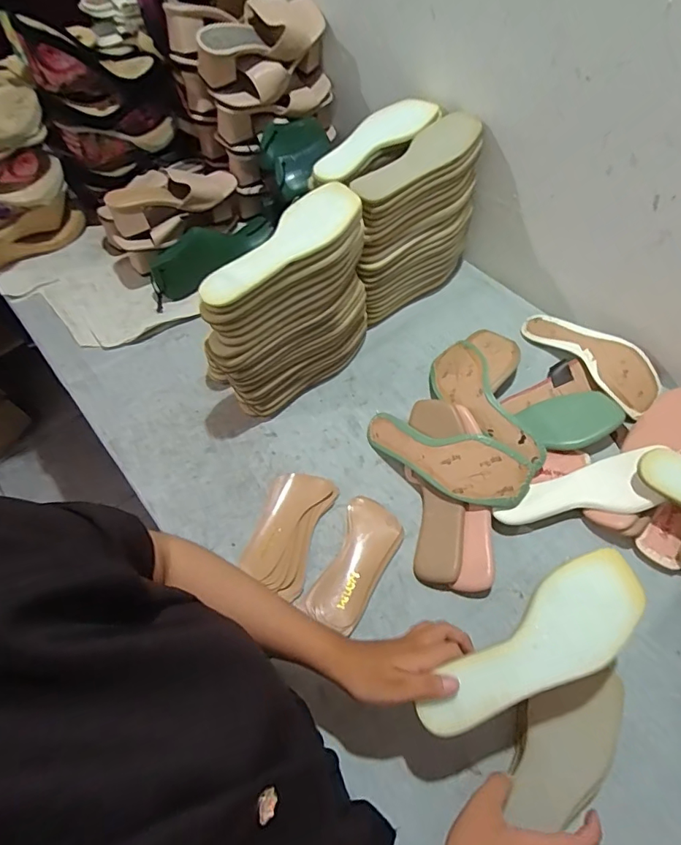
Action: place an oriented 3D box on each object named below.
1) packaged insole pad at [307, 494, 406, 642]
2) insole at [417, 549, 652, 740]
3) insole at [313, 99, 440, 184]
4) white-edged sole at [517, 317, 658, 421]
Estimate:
[{"bbox_3d":[0.018,0.171,0.596,0.075,0.027,0.159,24,64,18],"label":"packaged insole pad"},{"bbox_3d":[0.181,0.209,0.441,0.238,0.010,0.079,-31,61,-10],"label":"insole"},{"bbox_3d":[0.046,-0.420,0.708,0.233,0.015,0.090,-38,63,-17],"label":"insole"},{"bbox_3d":[0.383,-0.104,0.723,0.089,0.038,0.219,-26,60,-11],"label":"white-edged sole"}]

